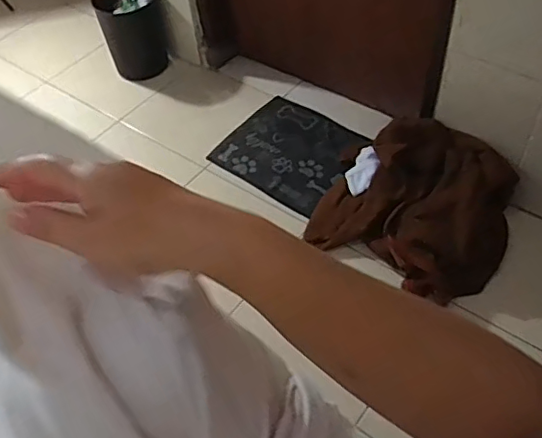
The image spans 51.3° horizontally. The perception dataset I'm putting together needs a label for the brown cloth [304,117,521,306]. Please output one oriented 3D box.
[{"bbox_3d":[0.371,-0.043,1.474,0.483,0.196,0.404,23,56,22],"label":"brown cloth"}]

